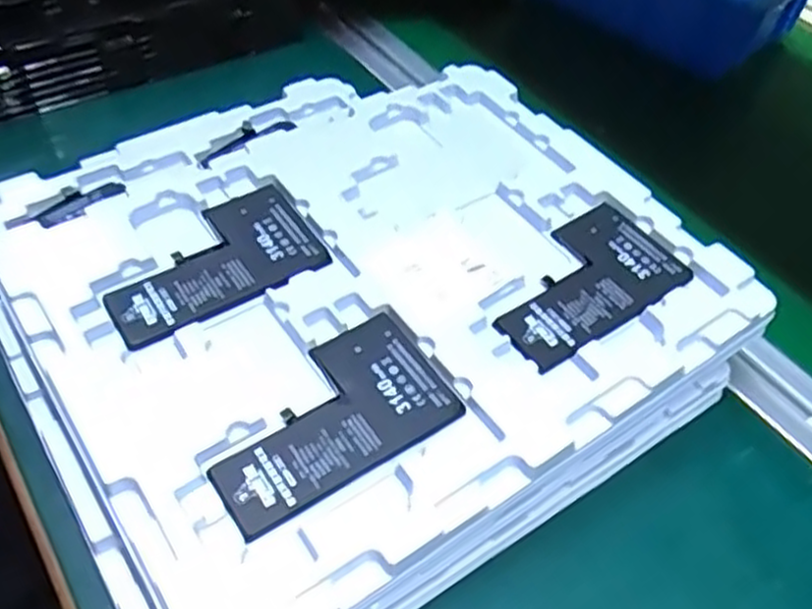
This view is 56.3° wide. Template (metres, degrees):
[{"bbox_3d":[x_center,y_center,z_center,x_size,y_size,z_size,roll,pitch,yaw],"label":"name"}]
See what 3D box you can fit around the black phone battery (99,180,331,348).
[{"bbox_3d":[-0.087,-0.020,0.340,0.095,0.006,0.063,-25,54,-23],"label":"black phone battery"}]

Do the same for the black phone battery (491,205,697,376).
[{"bbox_3d":[0.078,-0.011,0.342,0.096,0.005,0.058,-28,56,-25],"label":"black phone battery"}]

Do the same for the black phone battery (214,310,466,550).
[{"bbox_3d":[-0.031,0.043,0.291,0.095,0.006,0.058,-27,55,-25],"label":"black phone battery"}]

